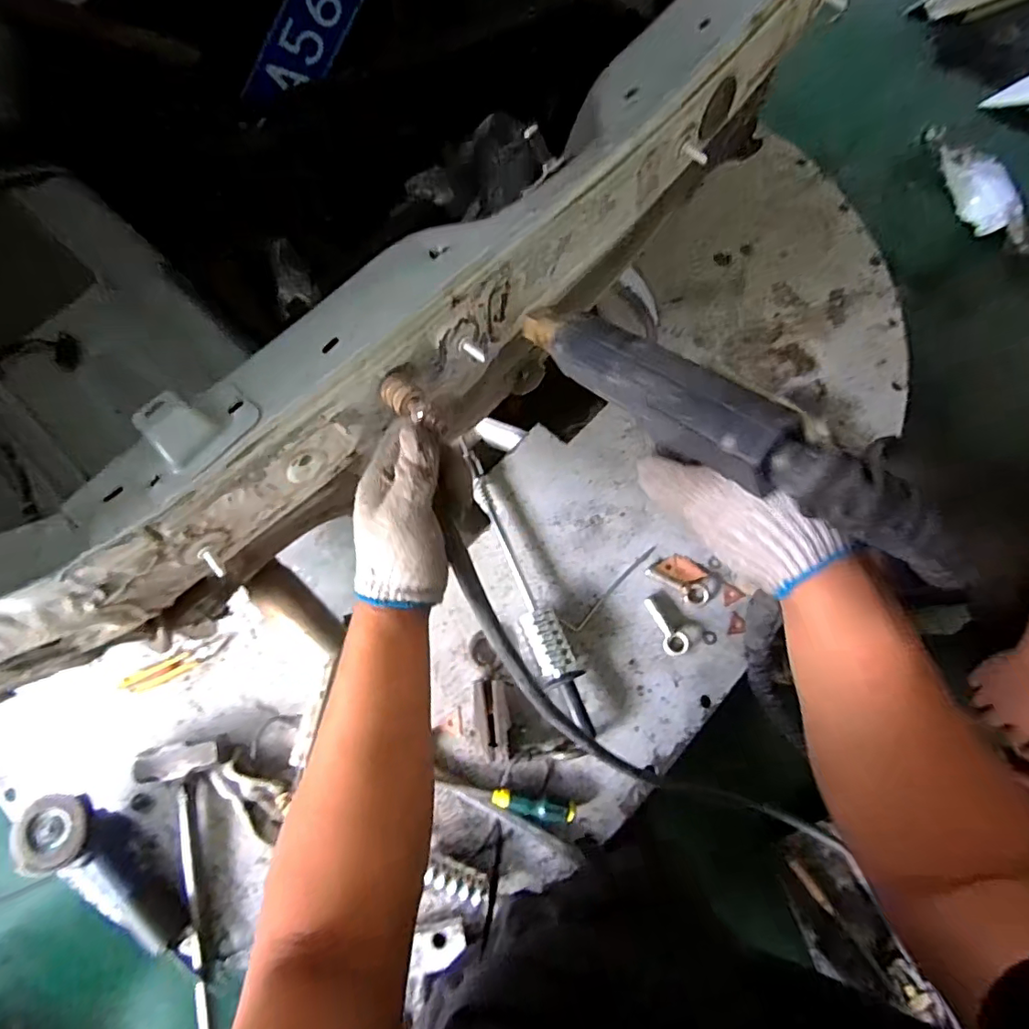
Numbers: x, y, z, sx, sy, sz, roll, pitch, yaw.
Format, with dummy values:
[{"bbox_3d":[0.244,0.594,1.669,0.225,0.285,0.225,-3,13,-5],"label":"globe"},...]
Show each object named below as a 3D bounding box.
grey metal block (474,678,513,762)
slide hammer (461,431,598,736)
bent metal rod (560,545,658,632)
[{"bbox_3d":[-0.033,0.326,0.861,0.052,0.027,0.123,-12,74,-2],"label":"grey metal block"},{"bbox_3d":[0.002,0.101,0.930,0.065,0.056,0.572,-25,75,-6],"label":"slide hammer"},{"bbox_3d":[0.167,0.122,0.942,0.210,0.009,0.033,-44,78,-11],"label":"bent metal rod"}]

